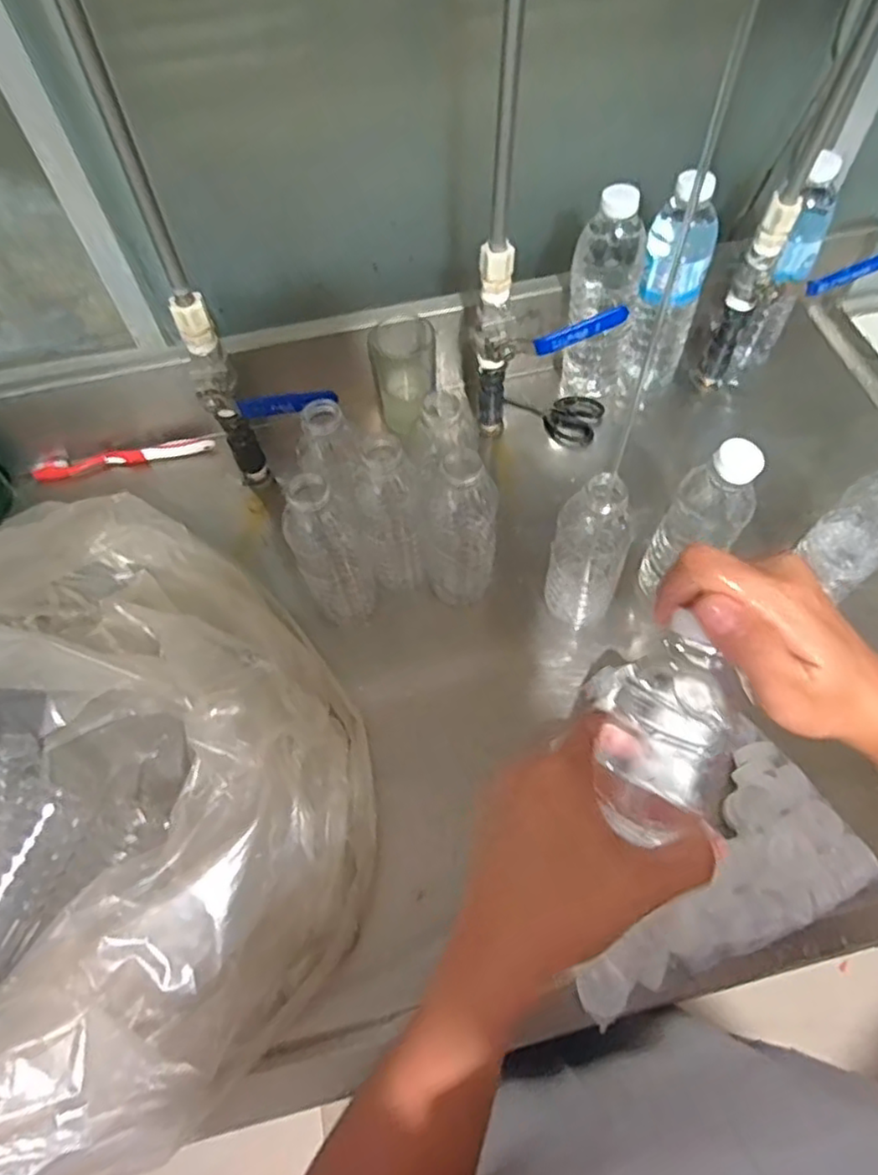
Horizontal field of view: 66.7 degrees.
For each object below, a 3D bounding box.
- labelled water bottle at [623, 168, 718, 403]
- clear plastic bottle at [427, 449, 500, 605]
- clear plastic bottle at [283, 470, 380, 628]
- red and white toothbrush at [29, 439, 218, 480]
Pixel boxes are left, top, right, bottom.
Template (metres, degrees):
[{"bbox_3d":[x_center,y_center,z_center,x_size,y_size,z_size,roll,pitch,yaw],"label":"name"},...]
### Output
[{"bbox_3d":[0.222,-0.282,0.646,0.061,0.202,0.050,16,62,11],"label":"labelled water bottle"},{"bbox_3d":[0.016,-0.053,0.549,0.055,0.170,0.055,-1,61,1],"label":"clear plastic bottle"},{"bbox_3d":[-0.089,-0.036,0.548,0.055,0.177,0.066,-14,61,-6],"label":"clear plastic bottle"},{"bbox_3d":[-0.331,-0.136,0.704,0.185,0.021,0.017,-9,61,-3],"label":"red and white toothbrush"}]

